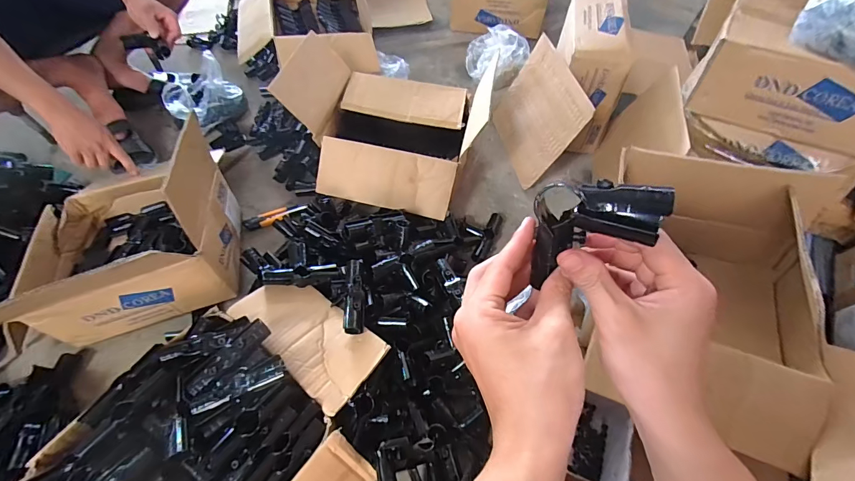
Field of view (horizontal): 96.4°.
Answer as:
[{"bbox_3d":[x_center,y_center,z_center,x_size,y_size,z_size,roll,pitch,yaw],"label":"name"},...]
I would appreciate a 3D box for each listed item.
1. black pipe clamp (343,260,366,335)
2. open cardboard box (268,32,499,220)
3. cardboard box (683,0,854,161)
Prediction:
[{"bbox_3d":[-0.127,0.096,0.667,0.032,0.038,0.136,-5,57,-4],"label":"black pipe clamp"},{"bbox_3d":[-0.095,-0.275,0.923,0.448,0.222,0.378,10,58,5],"label":"open cardboard box"},{"bbox_3d":[0.717,-0.334,0.714,0.325,0.155,0.290,31,62,17],"label":"cardboard box"}]

